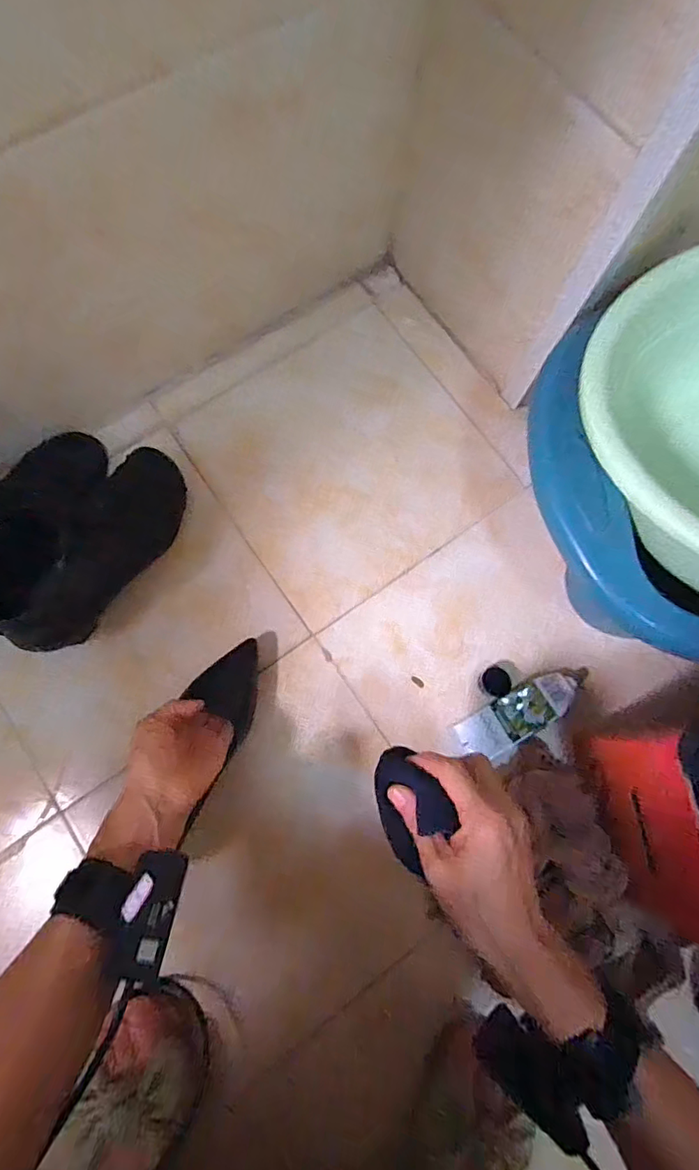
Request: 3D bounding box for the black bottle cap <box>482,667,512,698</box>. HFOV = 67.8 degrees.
[{"bbox_3d":[0.153,0.101,0.540,0.026,0.018,0.030,-17,78,-5],"label":"black bottle cap"}]

